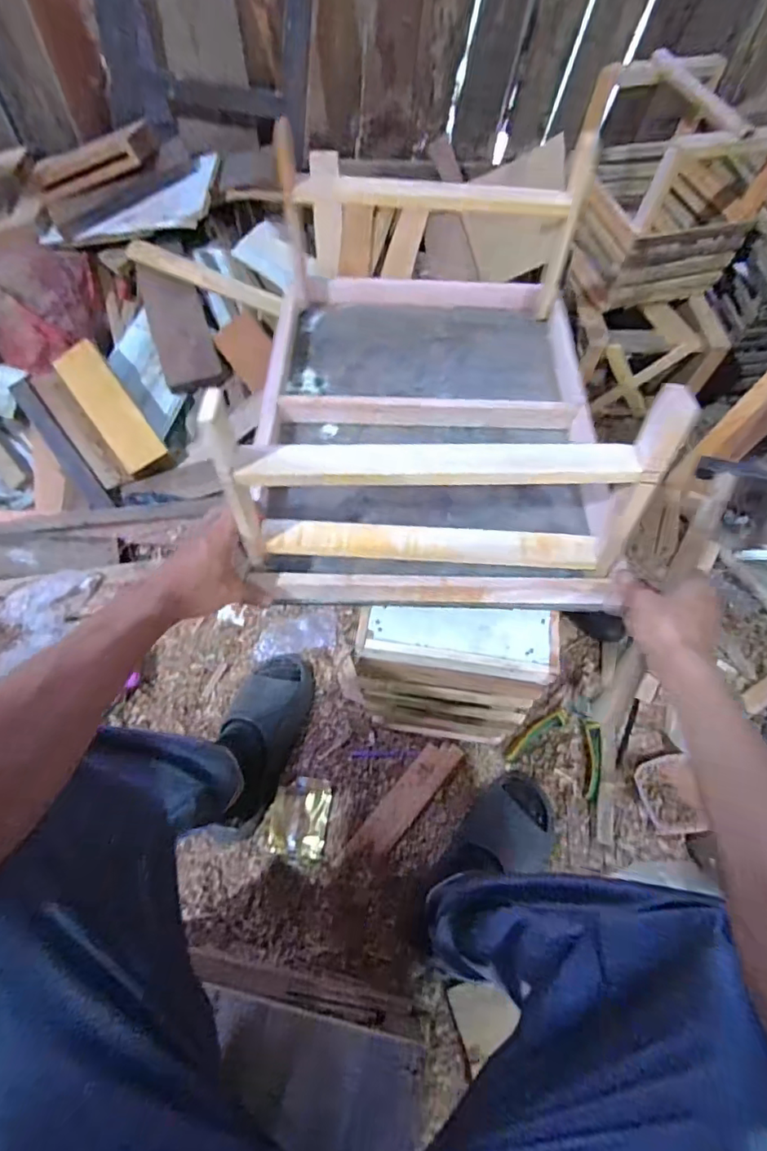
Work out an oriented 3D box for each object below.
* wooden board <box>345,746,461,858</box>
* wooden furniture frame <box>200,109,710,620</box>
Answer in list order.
[{"bbox_3d":[0.033,0.314,0.745,0.050,0.011,0.196,39,70,13],"label":"wooden board"},{"bbox_3d":[0.052,-0.224,0.571,0.361,0.229,0.499,3,66,-2],"label":"wooden furniture frame"}]

